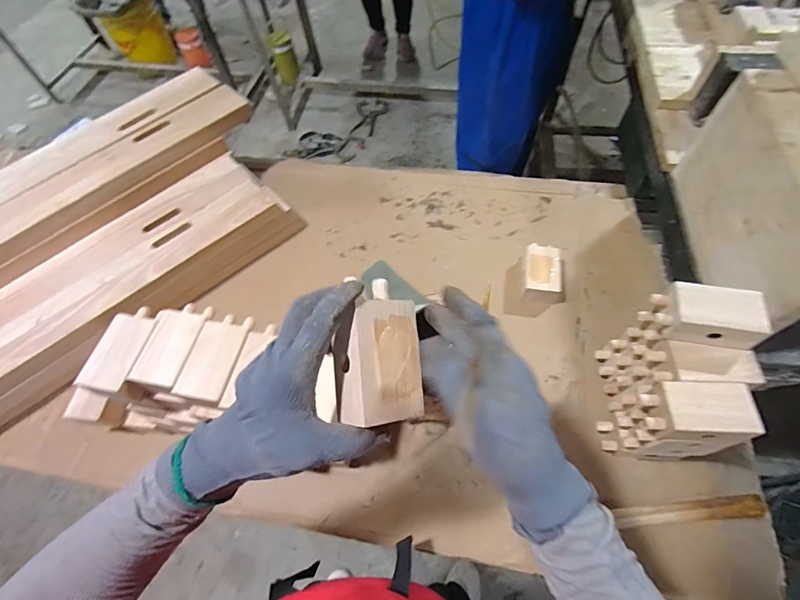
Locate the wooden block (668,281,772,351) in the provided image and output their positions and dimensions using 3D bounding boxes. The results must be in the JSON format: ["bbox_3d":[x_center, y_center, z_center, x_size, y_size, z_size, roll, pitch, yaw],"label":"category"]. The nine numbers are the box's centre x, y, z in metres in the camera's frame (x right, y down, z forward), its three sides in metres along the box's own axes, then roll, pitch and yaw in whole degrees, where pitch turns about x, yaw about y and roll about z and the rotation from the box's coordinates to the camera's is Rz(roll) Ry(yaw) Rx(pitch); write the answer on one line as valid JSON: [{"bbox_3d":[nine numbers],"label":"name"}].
[{"bbox_3d":[0.325,0.016,0.428,0.085,0.037,0.055,9,62,9],"label":"wooden block"}]

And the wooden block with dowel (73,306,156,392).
[{"bbox_3d":[-0.293,0.050,0.440,0.050,0.017,0.096,12,62,10],"label":"wooden block with dowel"}]

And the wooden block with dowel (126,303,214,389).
[{"bbox_3d":[-0.242,0.046,0.444,0.054,0.018,0.098,10,62,9],"label":"wooden block with dowel"}]

